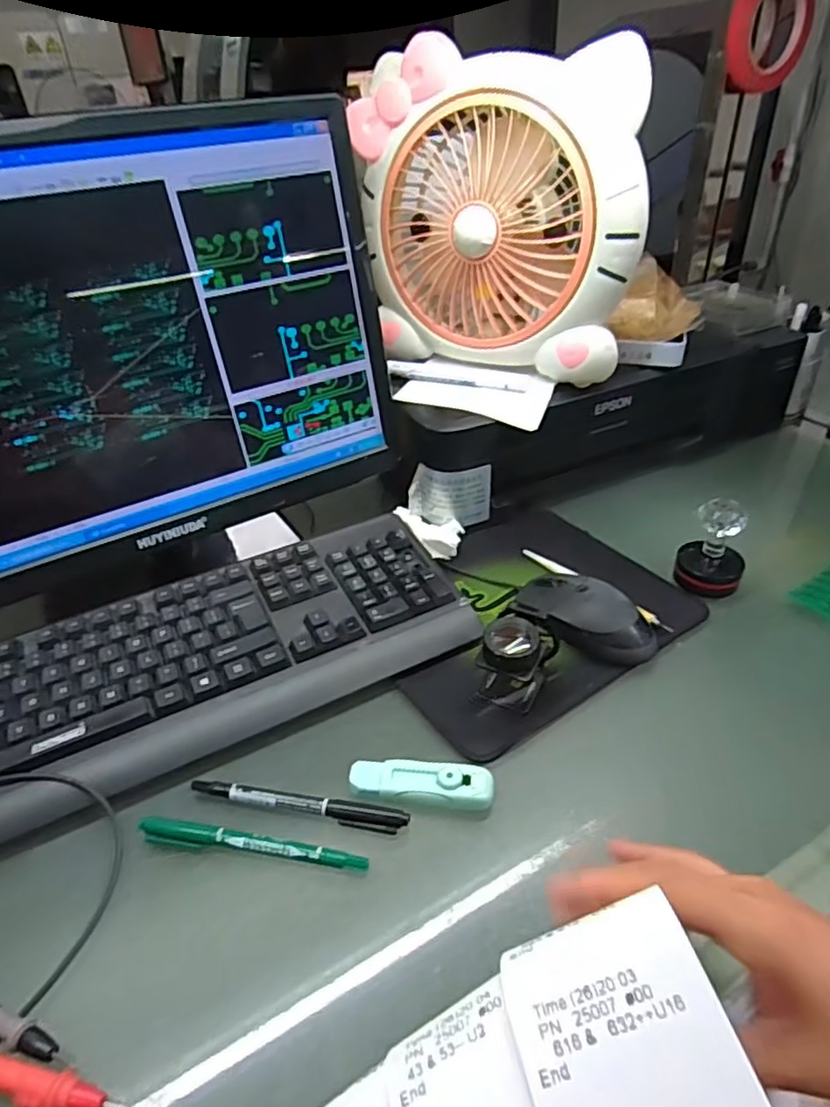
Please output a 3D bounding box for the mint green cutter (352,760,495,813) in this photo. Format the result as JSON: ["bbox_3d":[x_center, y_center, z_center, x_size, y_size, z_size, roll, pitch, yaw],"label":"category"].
[{"bbox_3d":[0.004,0.141,0.390,0.088,0.013,0.024,3,36,9],"label":"mint green cutter"}]

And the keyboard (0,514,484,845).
[{"bbox_3d":[-0.175,0.082,0.466,0.432,0.036,0.156,-19,39,-20],"label":"keyboard"}]

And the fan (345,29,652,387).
[{"bbox_3d":[0.072,-0.290,0.557,0.248,0.235,0.091,21,42,30],"label":"fan"}]

